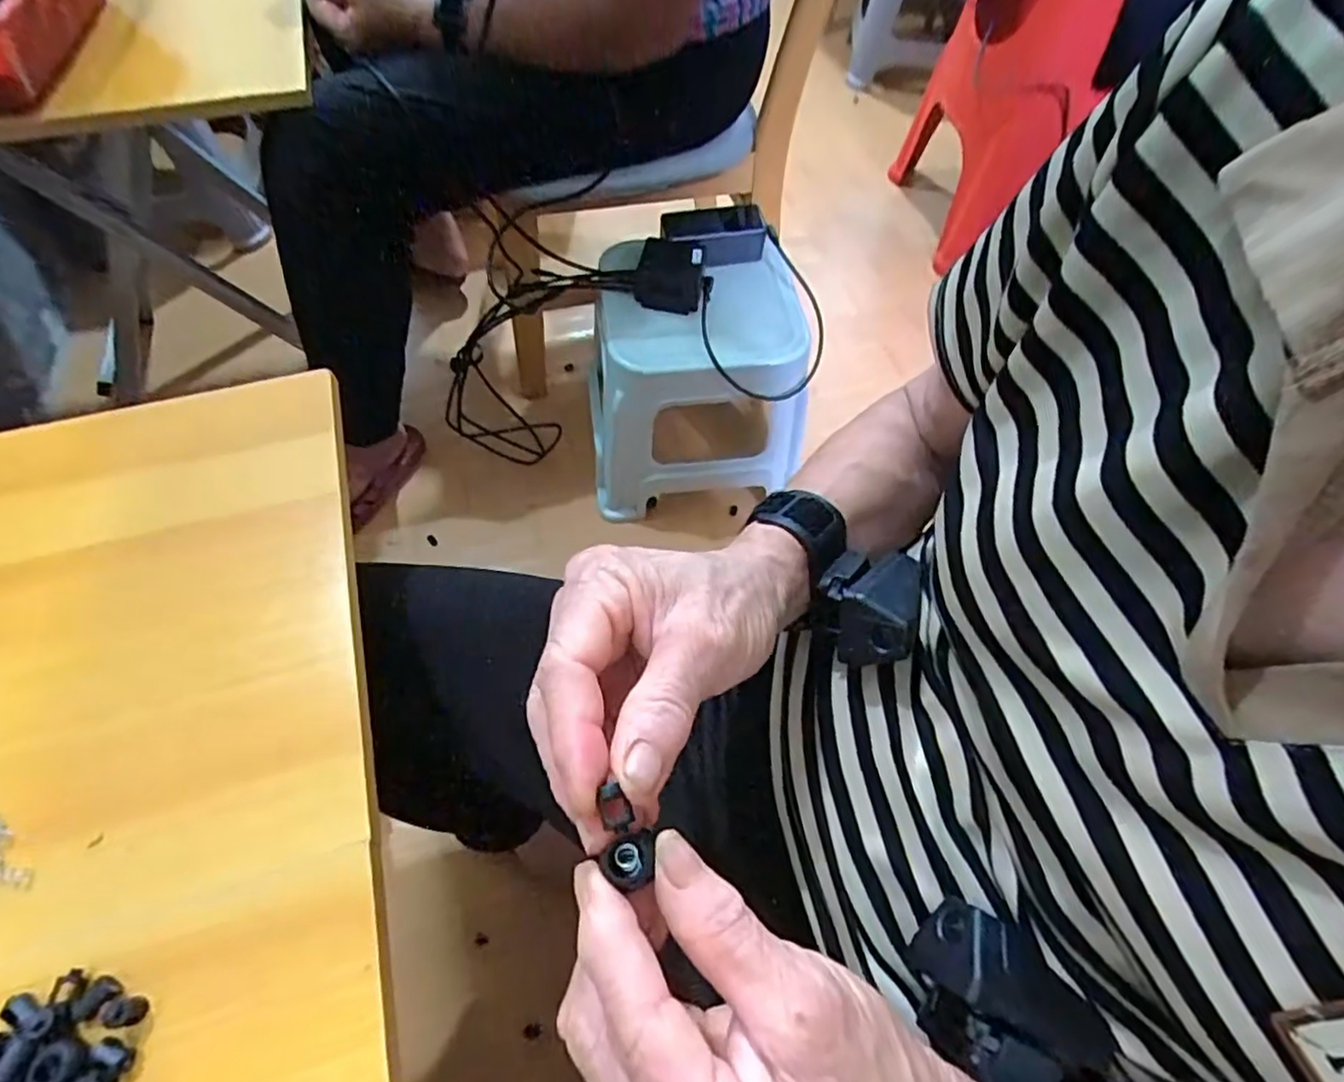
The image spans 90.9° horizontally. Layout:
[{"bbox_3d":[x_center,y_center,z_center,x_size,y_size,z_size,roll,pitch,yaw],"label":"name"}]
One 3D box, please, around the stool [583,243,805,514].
[{"bbox_3d":[0.029,-0.207,0.900,0.271,0.259,0.227,-1,58,-2],"label":"stool"}]

